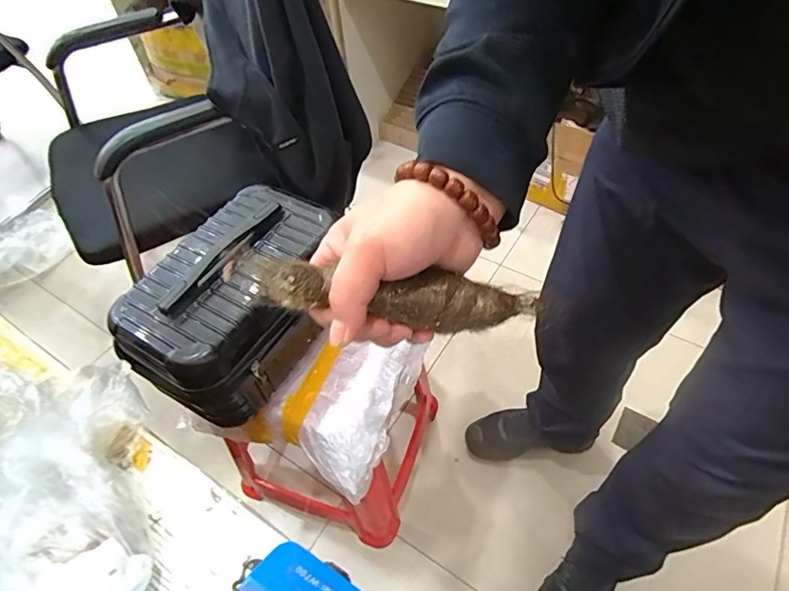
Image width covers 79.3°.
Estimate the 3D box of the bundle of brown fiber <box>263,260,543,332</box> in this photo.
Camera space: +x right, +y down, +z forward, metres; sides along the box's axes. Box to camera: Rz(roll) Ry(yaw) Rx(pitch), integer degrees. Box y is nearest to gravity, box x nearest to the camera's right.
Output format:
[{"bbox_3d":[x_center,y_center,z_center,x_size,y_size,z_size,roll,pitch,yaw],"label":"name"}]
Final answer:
[{"bbox_3d":[0.006,0.001,0.306,0.173,0.027,0.031,7,50,-10],"label":"bundle of brown fiber"}]

